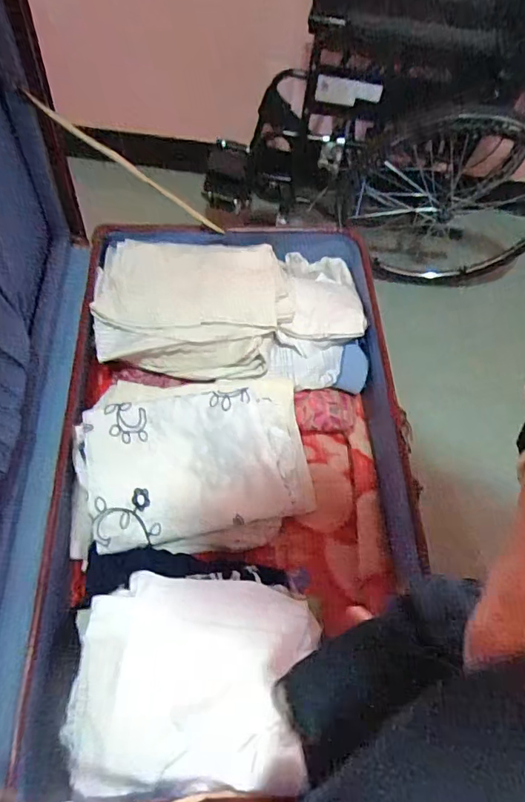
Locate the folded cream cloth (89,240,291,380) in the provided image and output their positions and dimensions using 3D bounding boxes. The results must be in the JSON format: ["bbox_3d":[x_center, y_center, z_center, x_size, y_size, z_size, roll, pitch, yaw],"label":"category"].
[{"bbox_3d":[-0.103,-0.145,0.762,0.278,0.069,0.217,0,59,-2],"label":"folded cream cloth"}]

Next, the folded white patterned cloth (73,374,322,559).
[{"bbox_3d":[-0.091,0.077,0.680,0.312,0.101,0.225,-4,59,-5],"label":"folded white patterned cloth"}]

